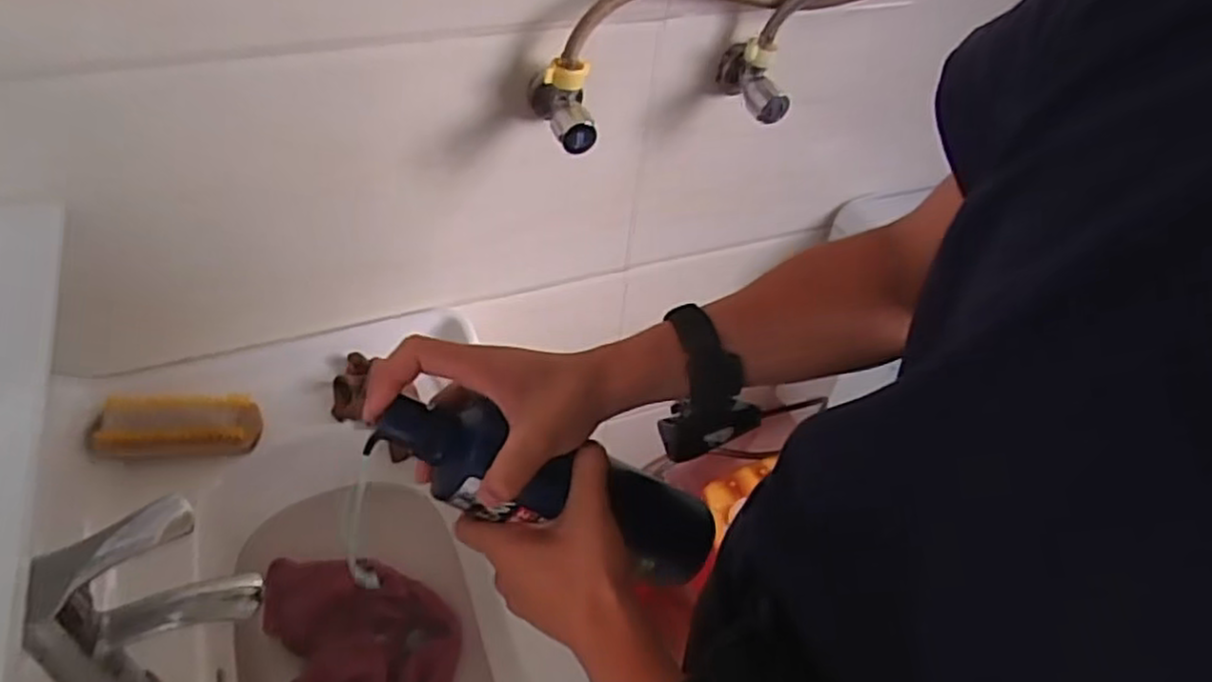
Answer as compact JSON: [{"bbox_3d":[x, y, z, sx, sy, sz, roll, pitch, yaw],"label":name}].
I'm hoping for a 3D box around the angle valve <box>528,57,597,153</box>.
[{"bbox_3d":[-0.033,-0.208,0.629,0.041,0.058,0.081,-14,50,-20],"label":"angle valve"}]

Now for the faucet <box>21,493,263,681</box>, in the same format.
[{"bbox_3d":[-0.302,0.185,0.494,0.134,0.194,0.056,-19,52,-23],"label":"faucet"}]

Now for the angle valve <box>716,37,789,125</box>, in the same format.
[{"bbox_3d":[0.143,-0.247,0.695,0.039,0.059,0.086,-15,51,-21],"label":"angle valve"}]

